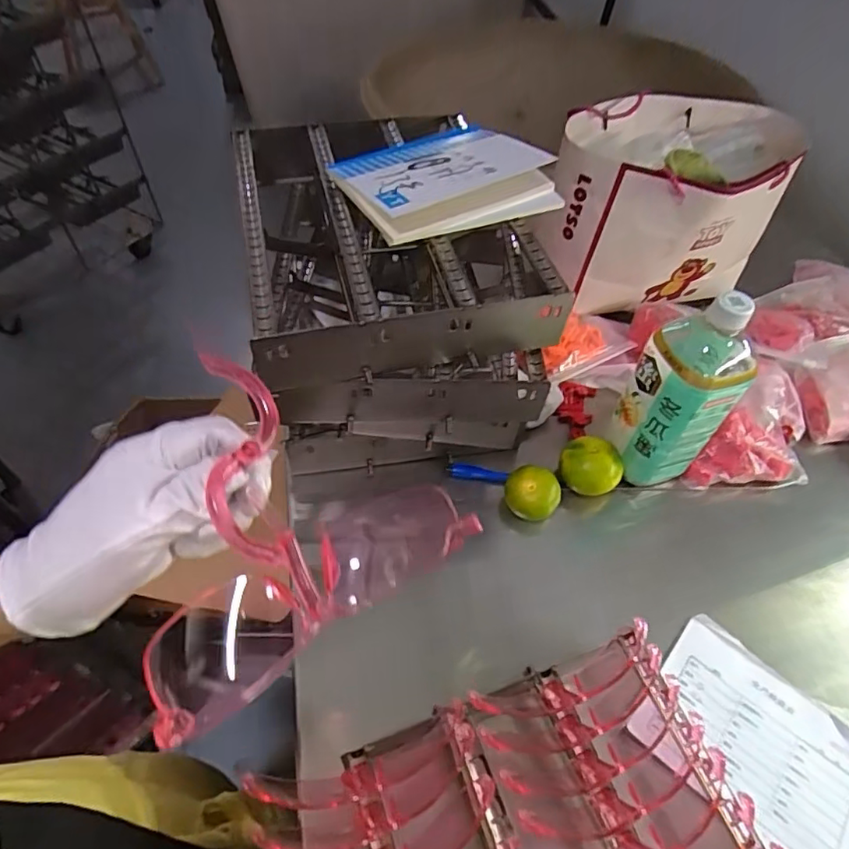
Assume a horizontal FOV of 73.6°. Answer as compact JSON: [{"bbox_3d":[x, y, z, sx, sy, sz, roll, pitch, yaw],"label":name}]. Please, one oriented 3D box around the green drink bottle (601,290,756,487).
[{"bbox_3d":[0.245,-0.037,0.531,0.091,0.190,0.085,-34,60,-25],"label":"green drink bottle"}]

